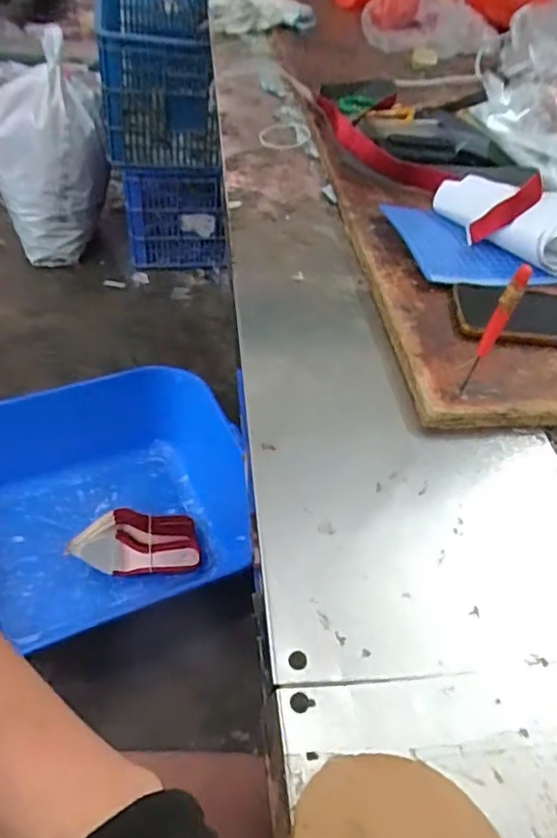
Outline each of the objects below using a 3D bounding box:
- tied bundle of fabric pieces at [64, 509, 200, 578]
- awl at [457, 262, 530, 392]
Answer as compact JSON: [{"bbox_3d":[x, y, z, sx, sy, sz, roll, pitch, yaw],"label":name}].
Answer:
[{"bbox_3d":[-0.269,0.230,1.140,0.229,0.091,0.114,-2,47,-9],"label":"tied bundle of fabric pieces"},{"bbox_3d":[0.153,-0.060,0.431,0.015,0.113,0.017,20,47,12],"label":"awl"}]

